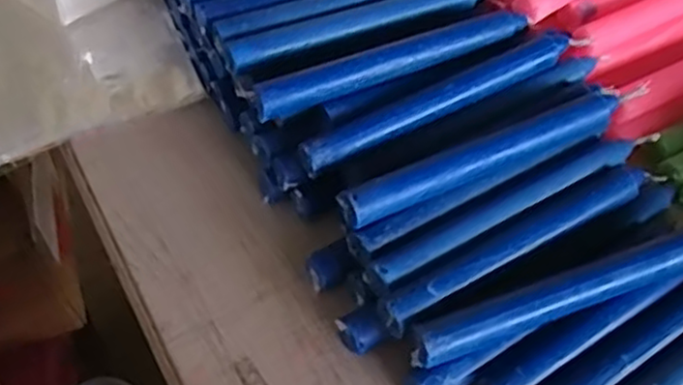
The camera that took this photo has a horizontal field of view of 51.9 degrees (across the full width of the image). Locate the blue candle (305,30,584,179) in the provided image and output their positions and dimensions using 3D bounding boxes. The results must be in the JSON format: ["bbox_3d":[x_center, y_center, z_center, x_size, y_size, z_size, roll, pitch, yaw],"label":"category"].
[{"bbox_3d":[0.073,-0.065,0.459,0.221,0.024,0.020,-24,54,-22],"label":"blue candle"}]

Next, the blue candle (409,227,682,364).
[{"bbox_3d":[0.138,0.053,0.393,0.214,0.027,0.020,-16,51,-16],"label":"blue candle"}]

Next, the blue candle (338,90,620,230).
[{"bbox_3d":[0.091,-0.026,0.430,0.202,0.019,0.019,-22,53,-21],"label":"blue candle"}]

